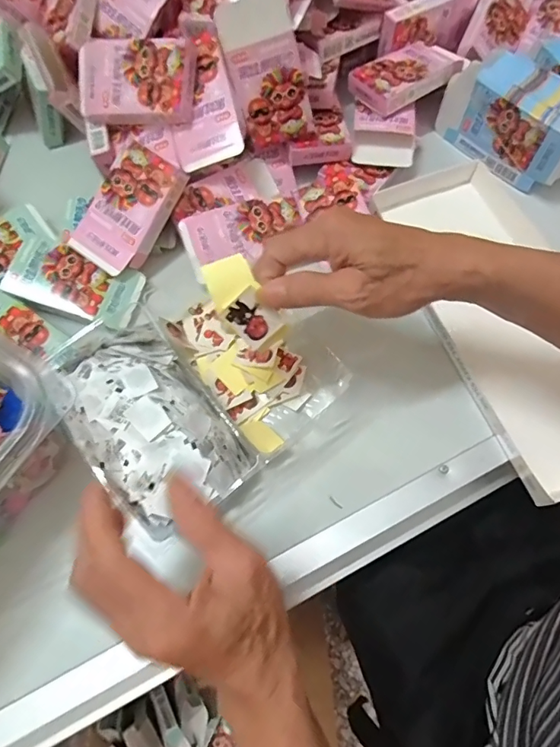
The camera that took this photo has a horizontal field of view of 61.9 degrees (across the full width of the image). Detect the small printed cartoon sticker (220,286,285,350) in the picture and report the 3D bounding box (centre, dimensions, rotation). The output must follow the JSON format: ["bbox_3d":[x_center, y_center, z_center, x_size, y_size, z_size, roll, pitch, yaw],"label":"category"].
[{"bbox_3d":[-0.018,-0.038,0.327,0.029,0.039,0.004,-43,30,5],"label":"small printed cartoon sticker"}]

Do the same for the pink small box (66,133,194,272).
[{"bbox_3d":[-0.146,-0.157,0.448,0.072,0.015,0.117,35,100,6],"label":"pink small box"}]

